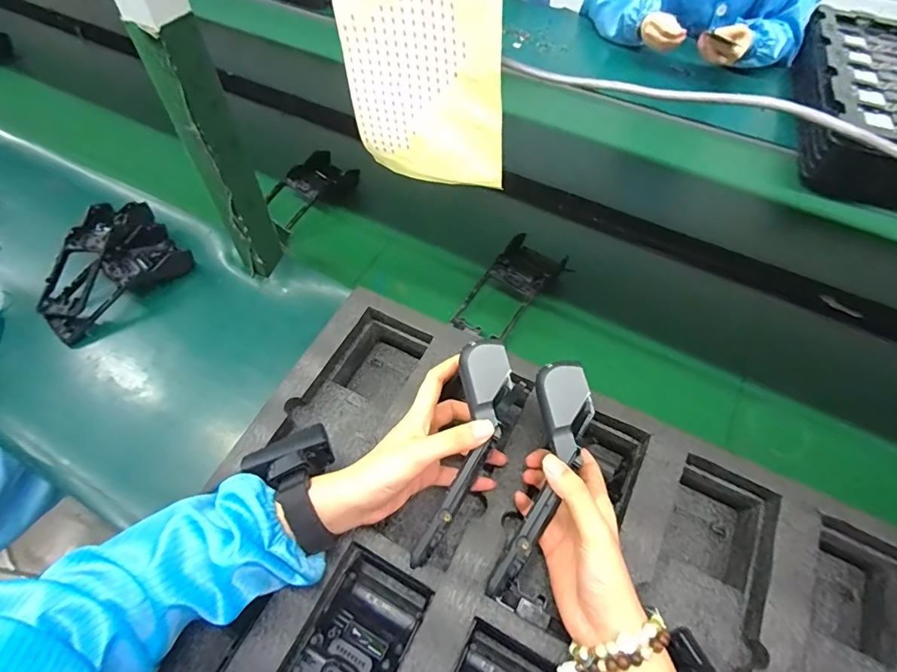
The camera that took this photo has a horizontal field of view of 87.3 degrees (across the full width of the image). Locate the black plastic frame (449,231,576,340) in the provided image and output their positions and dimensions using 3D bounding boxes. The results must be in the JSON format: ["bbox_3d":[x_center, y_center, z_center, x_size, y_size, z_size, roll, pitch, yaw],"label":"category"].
[{"bbox_3d":[0.084,-0.062,0.615,0.084,0.028,0.160,30,61,17],"label":"black plastic frame"}]

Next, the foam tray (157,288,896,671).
[{"bbox_3d":[0.065,0.244,0.388,0.581,0.088,0.441,23,59,14],"label":"foam tray"}]

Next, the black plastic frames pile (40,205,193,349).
[{"bbox_3d":[-0.456,-0.098,0.614,0.163,0.058,0.178,40,64,22],"label":"black plastic frames pile"}]

